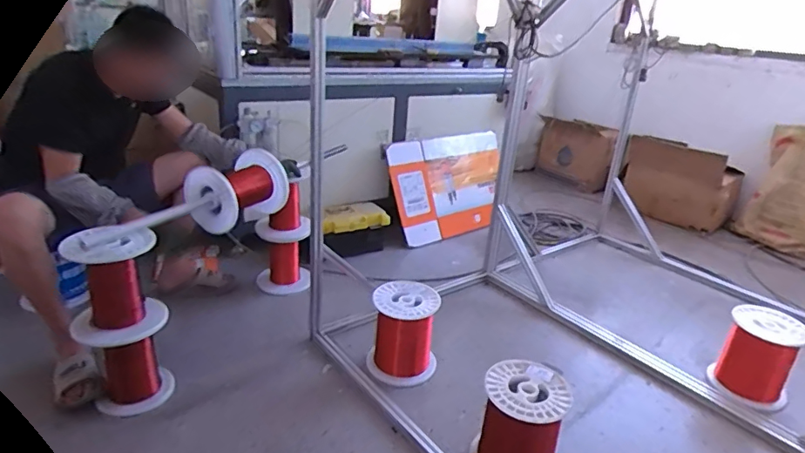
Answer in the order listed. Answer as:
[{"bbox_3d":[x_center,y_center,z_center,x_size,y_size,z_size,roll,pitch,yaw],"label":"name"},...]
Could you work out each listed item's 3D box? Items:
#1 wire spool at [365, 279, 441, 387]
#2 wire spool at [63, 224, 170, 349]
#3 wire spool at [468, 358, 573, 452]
[{"bbox_3d":[0.002,0.326,1.566,0.212,0.238,0.206,3,24,1],"label":"wire spool"},{"bbox_3d":[-0.745,0.157,1.310,0.220,0.261,0.228,-11,27,-31],"label":"wire spool"},{"bbox_3d":[0.278,0.478,1.200,0.199,0.234,0.206,11,25,20],"label":"wire spool"}]

